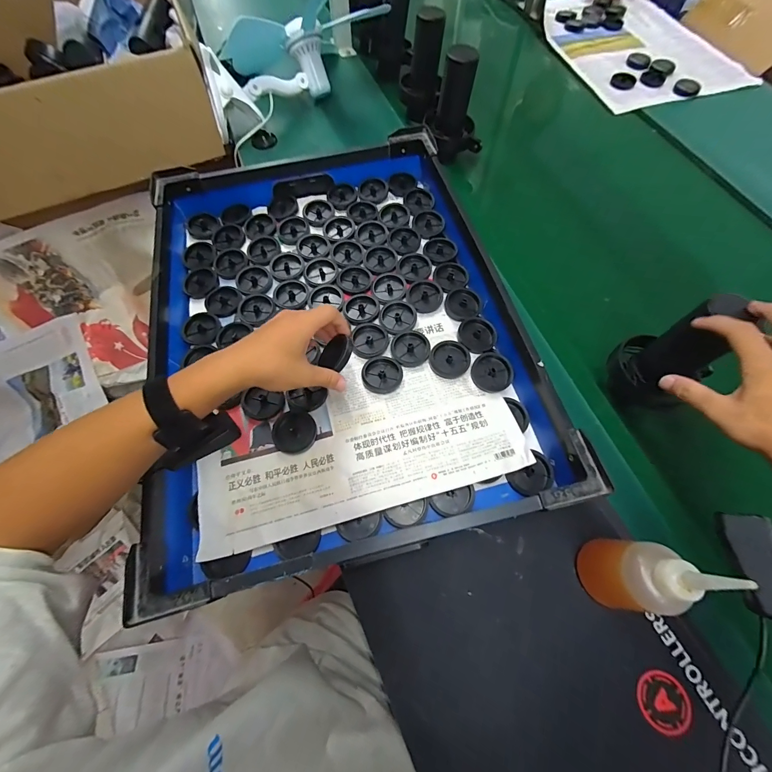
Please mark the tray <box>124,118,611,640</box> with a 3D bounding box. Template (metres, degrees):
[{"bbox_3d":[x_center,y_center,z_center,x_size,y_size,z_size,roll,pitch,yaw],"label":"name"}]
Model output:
[{"bbox_3d":[-0.072,-0.098,0.473,0.443,0.088,0.604,-12,66,-6],"label":"tray"}]

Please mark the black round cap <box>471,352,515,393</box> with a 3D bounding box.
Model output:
[{"bbox_3d":[0.140,-0.017,0.455,0.051,0.009,0.049,19,93,9],"label":"black round cap"}]

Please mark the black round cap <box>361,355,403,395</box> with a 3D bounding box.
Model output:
[{"bbox_3d":[-0.005,-0.015,0.452,0.052,0.013,0.046,17,67,8],"label":"black round cap"}]

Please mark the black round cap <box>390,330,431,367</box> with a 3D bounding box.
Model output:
[{"bbox_3d":[0.034,-0.051,0.470,0.053,0.014,0.047,8,66,4],"label":"black round cap"}]

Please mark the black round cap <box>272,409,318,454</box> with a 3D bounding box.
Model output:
[{"bbox_3d":[-0.113,0.056,0.427,0.052,0.005,0.053,0,65,0],"label":"black round cap"}]

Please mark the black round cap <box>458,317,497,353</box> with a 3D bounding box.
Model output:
[{"bbox_3d":[0.126,-0.070,0.475,0.052,0.016,0.045,17,67,8],"label":"black round cap"}]

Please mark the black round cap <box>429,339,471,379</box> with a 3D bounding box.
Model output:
[{"bbox_3d":[0.085,-0.037,0.462,0.052,0.015,0.046,40,72,17],"label":"black round cap"}]

